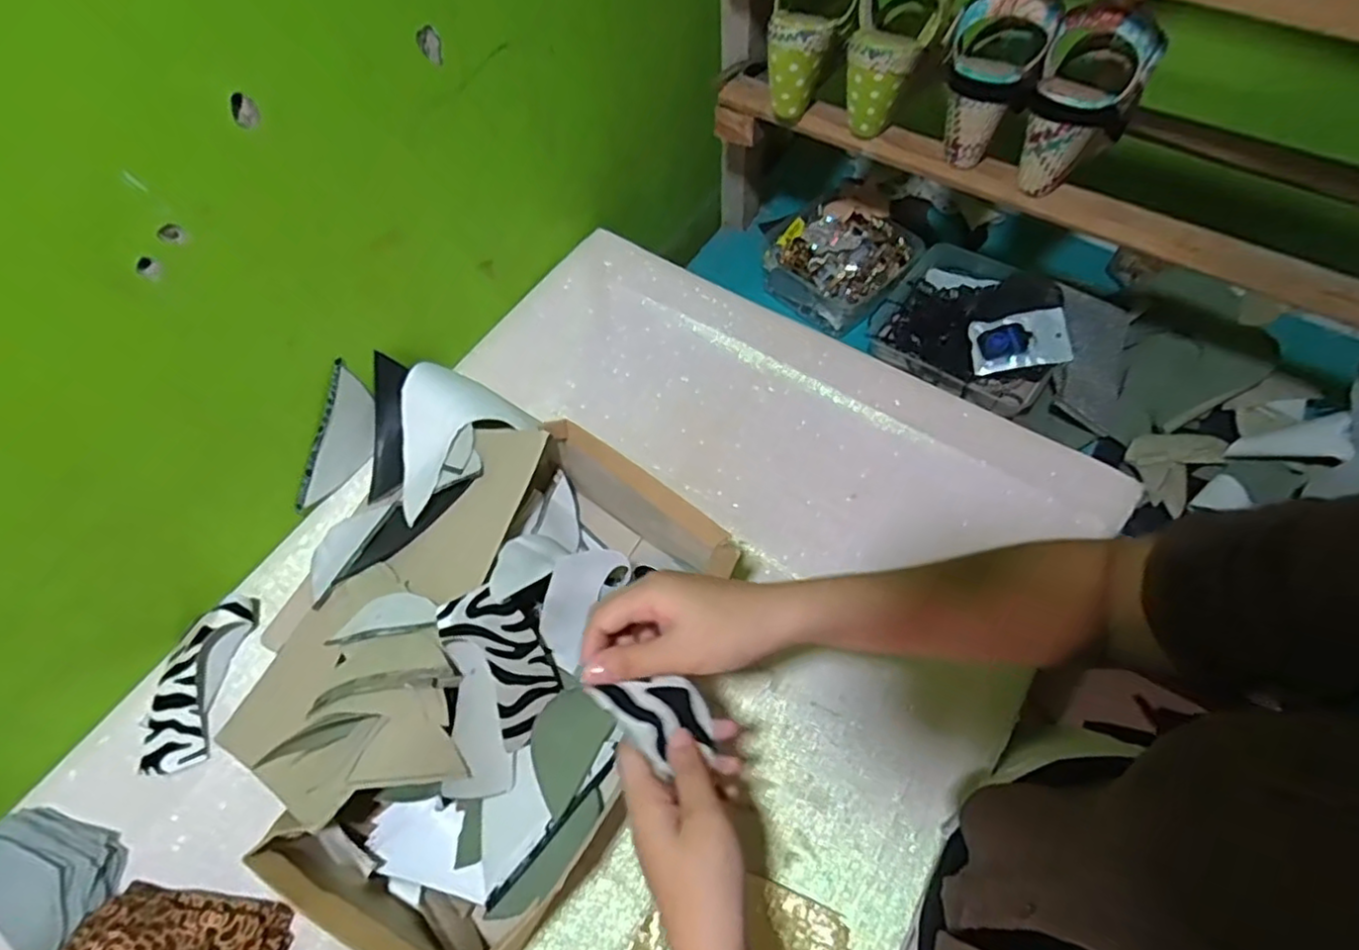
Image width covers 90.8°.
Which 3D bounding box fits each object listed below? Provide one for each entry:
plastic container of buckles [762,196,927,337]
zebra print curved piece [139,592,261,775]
[{"bbox_3d":[0.207,-0.276,0.876,0.166,0.072,0.152,36,68,21],"label":"plastic container of buckles"},{"bbox_3d":[-0.399,0.165,0.549,0.058,0.028,0.141,2,61,5],"label":"zebra print curved piece"}]

